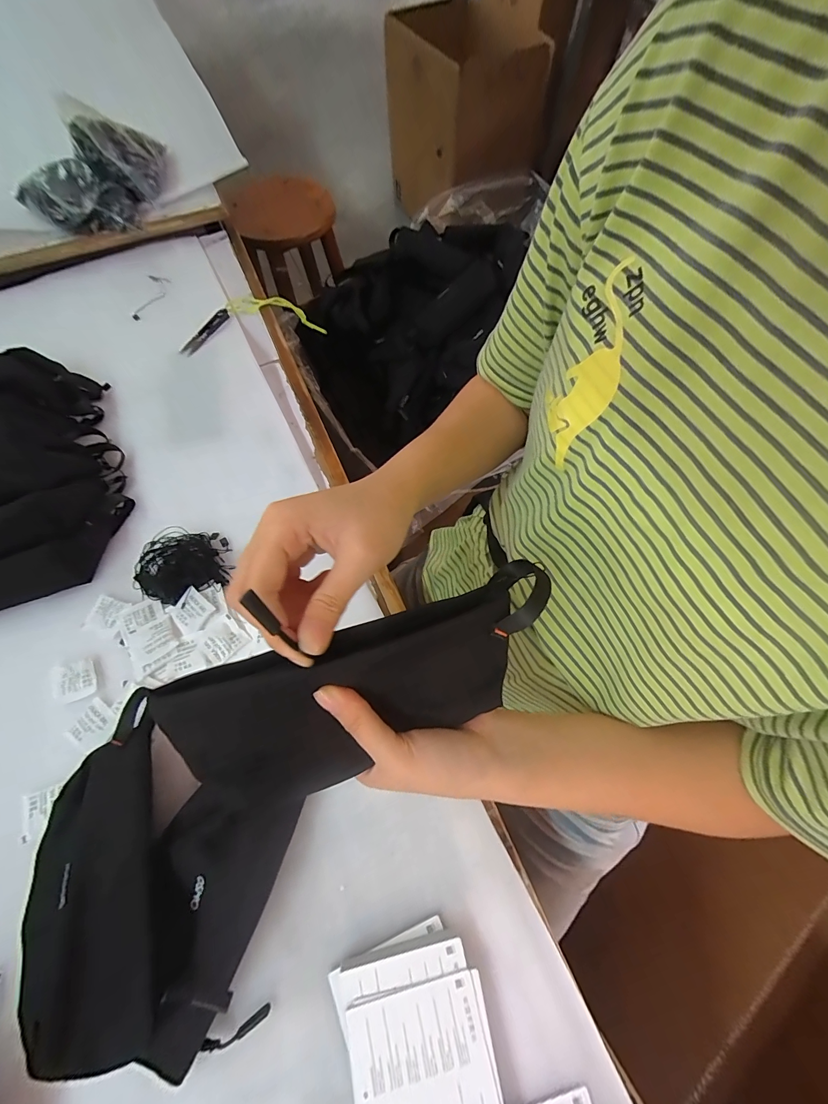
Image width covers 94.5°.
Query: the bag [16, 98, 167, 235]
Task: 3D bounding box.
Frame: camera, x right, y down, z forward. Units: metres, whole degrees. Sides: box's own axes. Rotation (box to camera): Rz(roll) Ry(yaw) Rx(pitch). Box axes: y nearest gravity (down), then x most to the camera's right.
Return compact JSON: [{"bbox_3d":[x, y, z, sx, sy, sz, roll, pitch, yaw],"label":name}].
[{"bbox_3d":[-0.490,-0.567,0.566,0.219,0.098,0.149,-24,69,-10],"label":"bag"}]

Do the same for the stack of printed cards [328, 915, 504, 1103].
[{"bbox_3d":[0.005,0.343,0.260,0.097,0.015,0.123,-18,66,-7],"label":"stack of printed cards"}]

